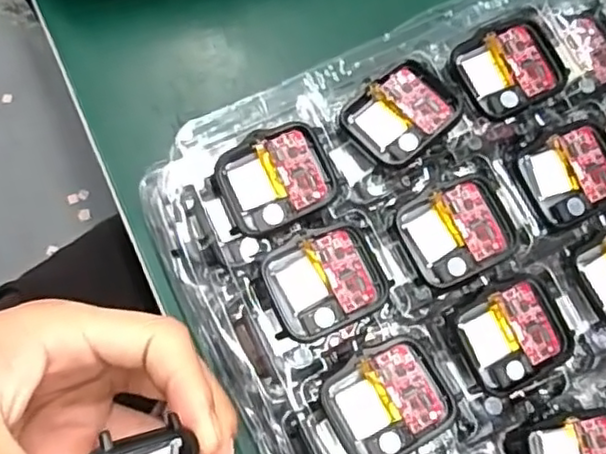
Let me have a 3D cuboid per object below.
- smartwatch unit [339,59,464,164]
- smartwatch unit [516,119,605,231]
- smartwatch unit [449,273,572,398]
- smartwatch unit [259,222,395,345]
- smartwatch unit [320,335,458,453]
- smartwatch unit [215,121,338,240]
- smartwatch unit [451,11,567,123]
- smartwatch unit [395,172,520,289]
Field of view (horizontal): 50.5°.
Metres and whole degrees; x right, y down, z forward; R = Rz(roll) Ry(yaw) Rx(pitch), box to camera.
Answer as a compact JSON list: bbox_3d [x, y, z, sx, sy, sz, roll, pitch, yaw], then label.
[{"bbox_3d":[0.041,-0.047,0.262,0.041,0.009,0.036,-38,80,-11],"label":"smartwatch unit"},{"bbox_3d":[0.112,-0.022,0.264,0.042,0.005,0.036,-24,78,-9],"label":"smartwatch unit"},{"bbox_3d":[0.081,0.040,0.247,0.043,0.008,0.036,-28,78,-9],"label":"smartwatch unit"},{"bbox_3d":[0.008,0.021,0.243,0.044,0.006,0.037,-22,78,-8],"label":"smartwatch unit"},{"bbox_3d":[0.031,0.064,0.234,0.043,0.006,0.038,-27,78,-9],"label":"smartwatch unit"},{"bbox_3d":[-0.011,-0.018,0.254,0.044,0.011,0.037,-23,78,-8],"label":"smartwatch unit"},{"bbox_3d":[0.089,-0.069,0.275,0.047,0.006,0.038,-29,79,-10],"label":"smartwatch unit"},{"bbox_3d":[0.062,0.001,0.255,0.042,0.005,0.036,-25,78,-9],"label":"smartwatch unit"}]

